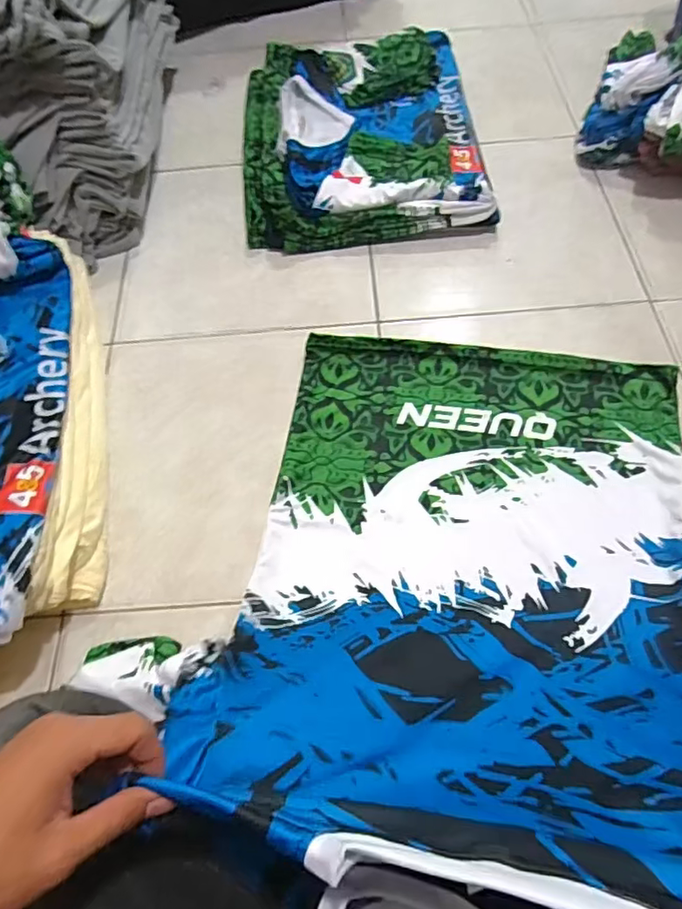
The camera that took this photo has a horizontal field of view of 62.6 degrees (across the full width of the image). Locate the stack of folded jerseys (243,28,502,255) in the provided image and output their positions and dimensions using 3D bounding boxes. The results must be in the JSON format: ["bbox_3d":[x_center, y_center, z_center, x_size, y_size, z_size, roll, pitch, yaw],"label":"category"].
[{"bbox_3d":[0.033,-0.567,0.989,0.409,0.062,0.480,-7,63,0],"label":"stack of folded jerseys"}]

